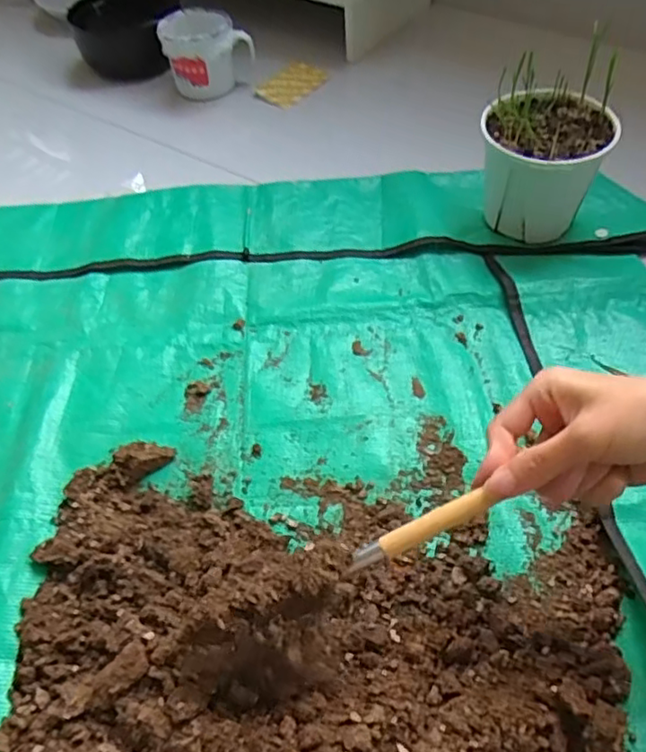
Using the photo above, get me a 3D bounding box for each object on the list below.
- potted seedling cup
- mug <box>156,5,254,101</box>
[{"bbox_3d":[0.204,-0.197,0.596,0.107,0.117,0.107,21,56,17],"label":"potted seedling cup"},{"bbox_3d":[-0.143,-0.402,0.802,0.110,0.091,0.073,-8,53,-3],"label":"mug"}]

